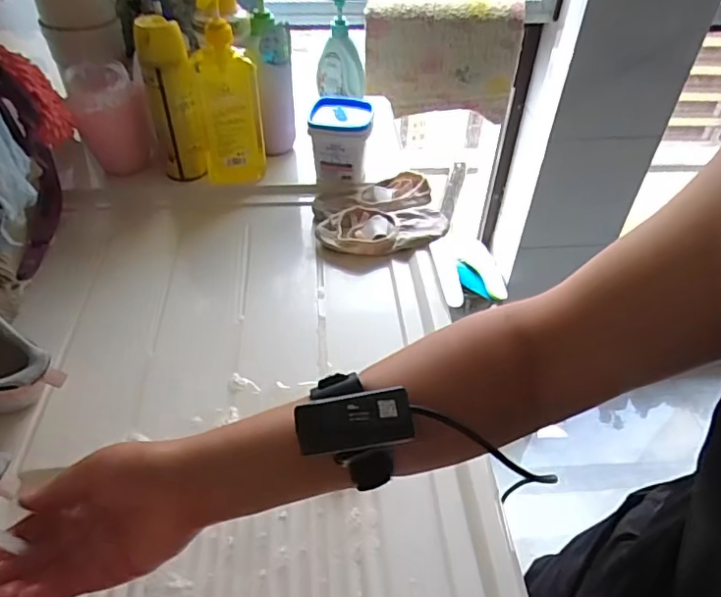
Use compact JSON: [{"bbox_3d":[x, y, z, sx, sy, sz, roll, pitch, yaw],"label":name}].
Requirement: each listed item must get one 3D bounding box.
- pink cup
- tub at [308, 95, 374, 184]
[{"bbox_3d":[-0.361,-0.258,0.802,0.092,0.149,0.099,-16,47,-19],"label":"pink cup"},{"bbox_3d":[-0.029,-0.238,0.823,0.089,0.106,0.082,1,43,-1],"label":"tub"}]

